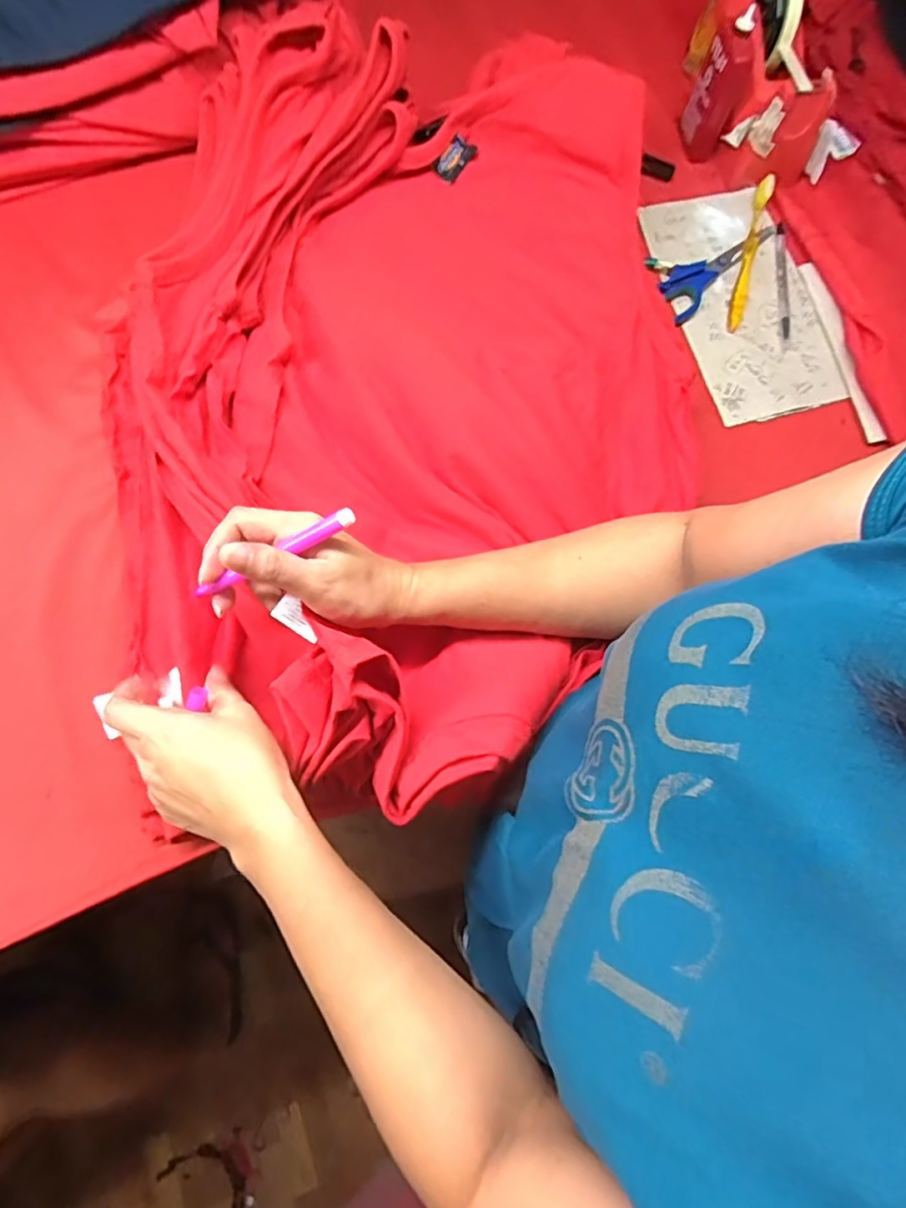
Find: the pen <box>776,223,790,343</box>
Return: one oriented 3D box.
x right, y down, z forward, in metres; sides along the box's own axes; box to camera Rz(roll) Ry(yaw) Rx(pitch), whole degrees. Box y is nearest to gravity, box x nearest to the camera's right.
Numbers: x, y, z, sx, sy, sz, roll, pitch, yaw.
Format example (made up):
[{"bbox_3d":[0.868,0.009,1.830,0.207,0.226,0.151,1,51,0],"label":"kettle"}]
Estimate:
[{"bbox_3d":[0.334,-0.328,0.598,0.012,0.014,0.135,6,71,0],"label":"pen"}]

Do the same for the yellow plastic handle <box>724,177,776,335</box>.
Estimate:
[{"bbox_3d":[0.303,-0.359,0.601,0.018,0.017,0.190,18,71,4],"label":"yellow plastic handle"}]

